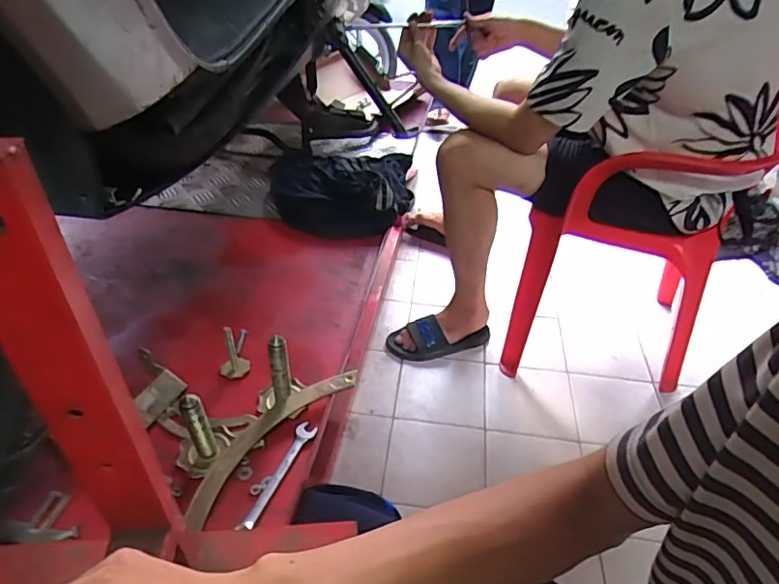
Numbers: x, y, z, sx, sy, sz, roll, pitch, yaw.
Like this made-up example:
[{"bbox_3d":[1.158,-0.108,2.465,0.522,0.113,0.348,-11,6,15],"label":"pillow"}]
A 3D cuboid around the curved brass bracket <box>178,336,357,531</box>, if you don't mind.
[{"bbox_3d":[-0.138,0.112,0.534,0.088,0.089,0.223,26,45,27],"label":"curved brass bracket"}]

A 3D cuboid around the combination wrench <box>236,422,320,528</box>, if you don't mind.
[{"bbox_3d":[-0.105,0.174,0.519,0.020,0.011,0.125,14,41,15],"label":"combination wrench"}]

